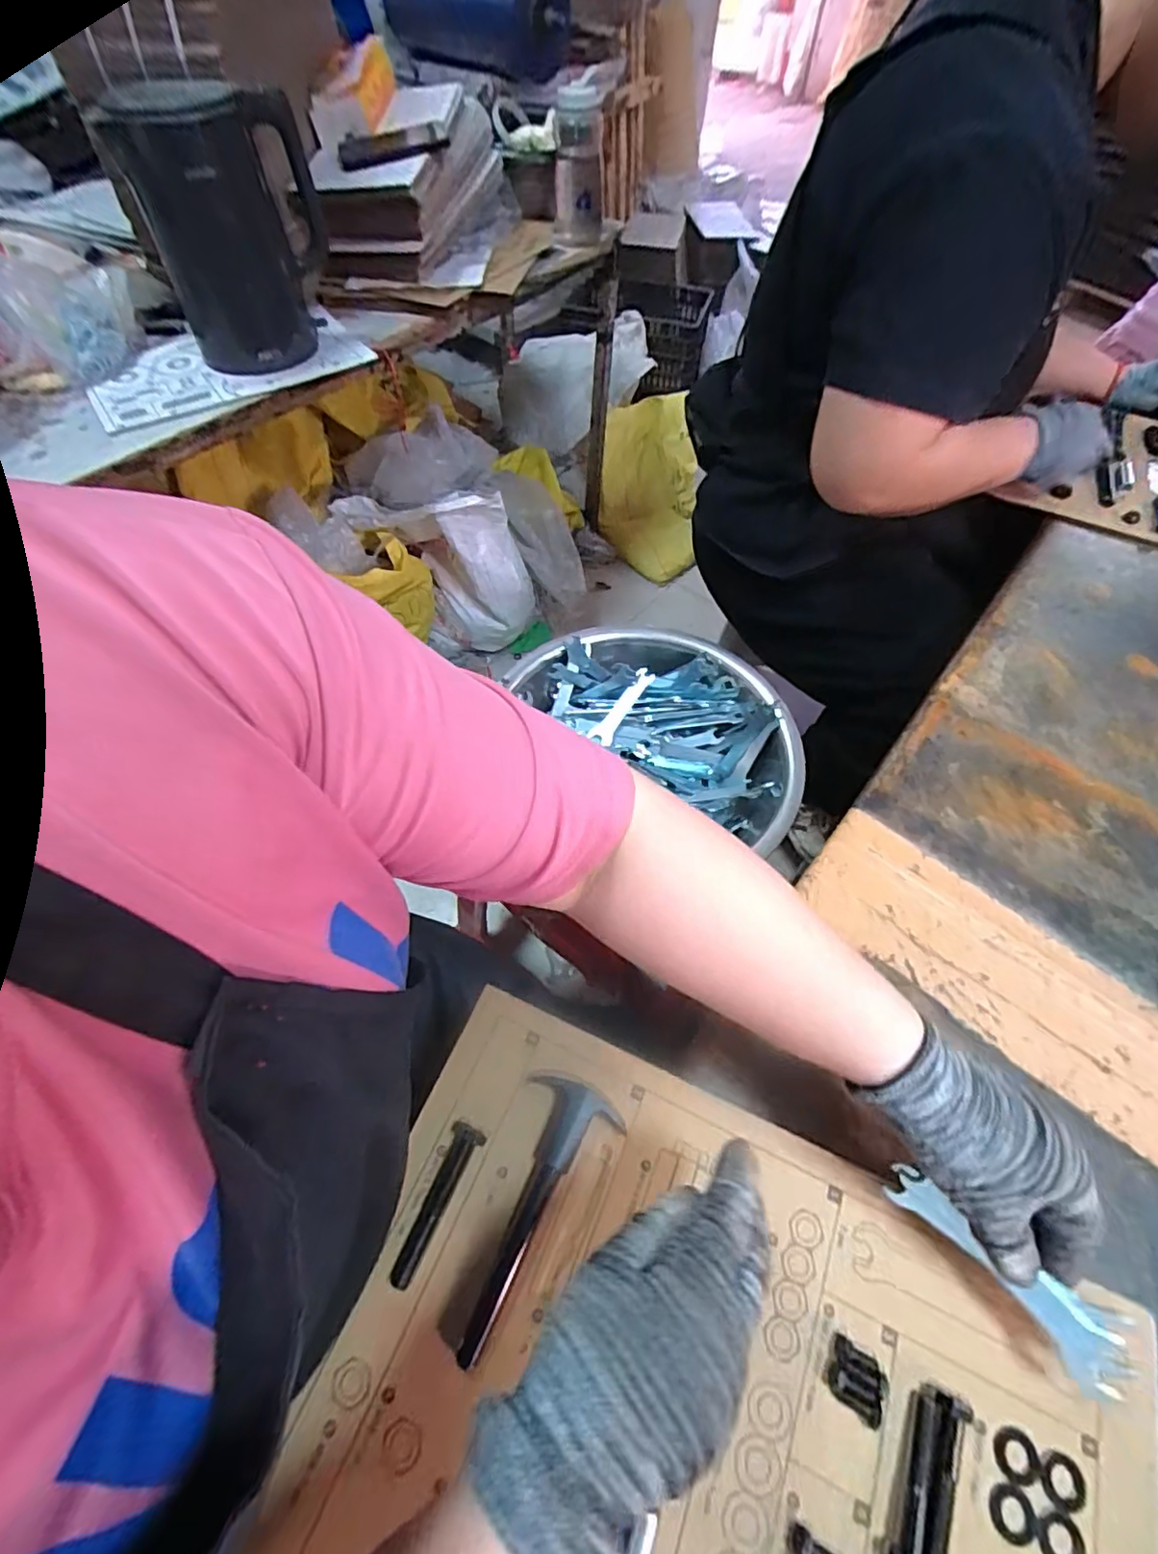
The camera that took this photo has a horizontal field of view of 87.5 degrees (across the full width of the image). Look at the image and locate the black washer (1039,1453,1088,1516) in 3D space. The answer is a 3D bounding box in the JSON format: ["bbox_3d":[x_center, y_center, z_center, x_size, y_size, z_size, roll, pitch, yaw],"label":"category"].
[{"bbox_3d":[0.221,0.321,0.275,0.019,0.004,0.019,1,58,-1],"label":"black washer"}]

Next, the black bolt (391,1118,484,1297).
[{"bbox_3d":[-0.076,0.223,0.317,0.018,0.014,0.074,23,60,12],"label":"black bolt"}]

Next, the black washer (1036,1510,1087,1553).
[{"bbox_3d":[0.213,0.338,0.266,0.018,0.004,0.019,1,56,-1],"label":"black washer"}]

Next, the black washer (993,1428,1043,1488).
[{"bbox_3d":[0.203,0.315,0.280,0.020,0.004,0.019,1,58,-1],"label":"black washer"}]

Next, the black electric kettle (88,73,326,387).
[{"bbox_3d":[-0.460,-0.730,0.814,0.225,0.269,0.225,-15,57,-12],"label":"black electric kettle"}]

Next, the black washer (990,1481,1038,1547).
[{"bbox_3d":[0.195,0.330,0.270,0.020,0.004,0.018,29,59,17],"label":"black washer"}]

